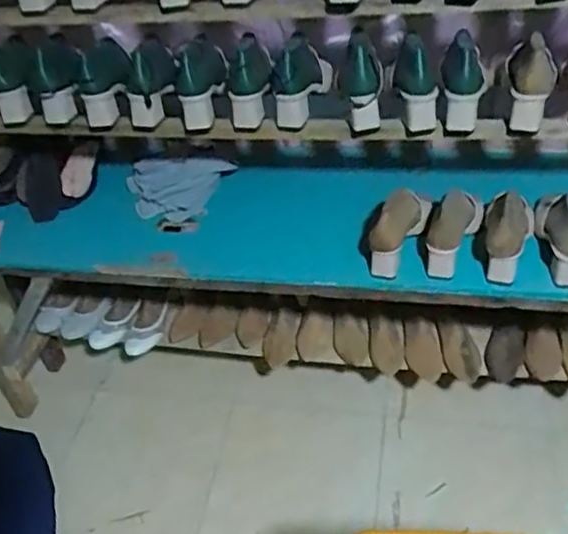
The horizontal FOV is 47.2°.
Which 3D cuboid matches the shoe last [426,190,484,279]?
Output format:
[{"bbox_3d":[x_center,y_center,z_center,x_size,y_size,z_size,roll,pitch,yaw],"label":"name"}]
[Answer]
[{"bbox_3d":[0.294,-0.058,1.155,0.077,0.068,0.178,18,65,25],"label":"shoe last"}]

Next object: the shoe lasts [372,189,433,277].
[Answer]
[{"bbox_3d":[0.213,-0.093,1.179,0.056,0.099,0.207,17,48,25],"label":"shoe lasts"}]

